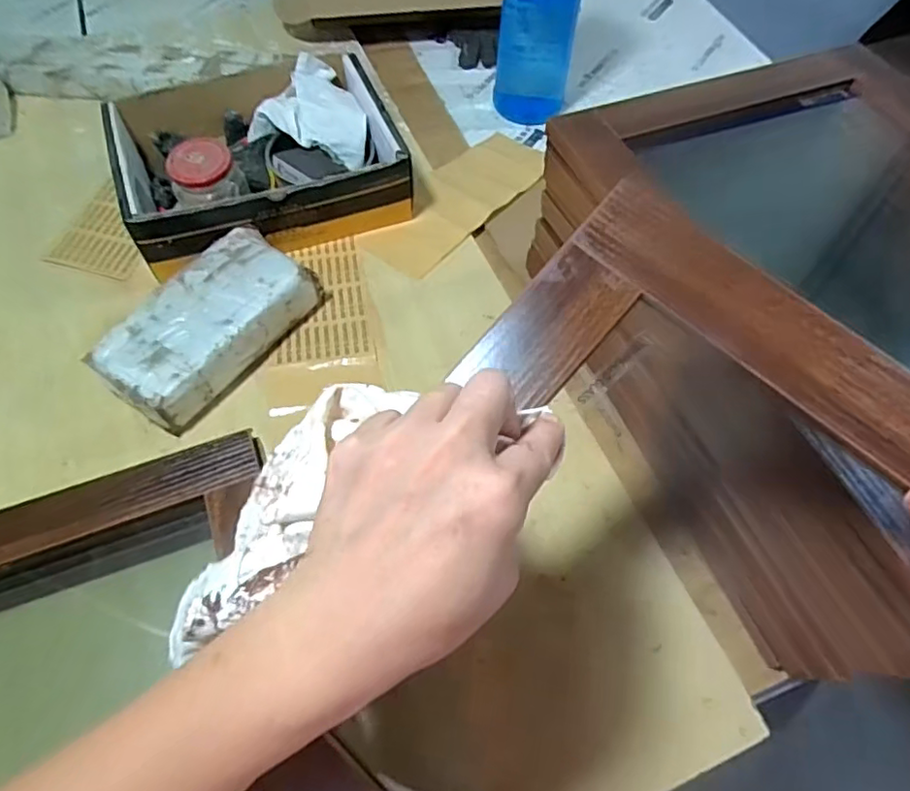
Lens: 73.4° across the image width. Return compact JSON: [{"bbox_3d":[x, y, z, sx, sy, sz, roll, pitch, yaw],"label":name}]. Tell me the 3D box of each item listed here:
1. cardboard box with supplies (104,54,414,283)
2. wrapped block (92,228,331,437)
[{"bbox_3d":[-0.219,-0.283,0.715,0.318,0.113,0.233,-19,61,-12],"label":"cardboard box with supplies"},{"bbox_3d":[-0.242,-0.069,0.609,0.104,0.063,0.212,29,63,16],"label":"wrapped block"}]

